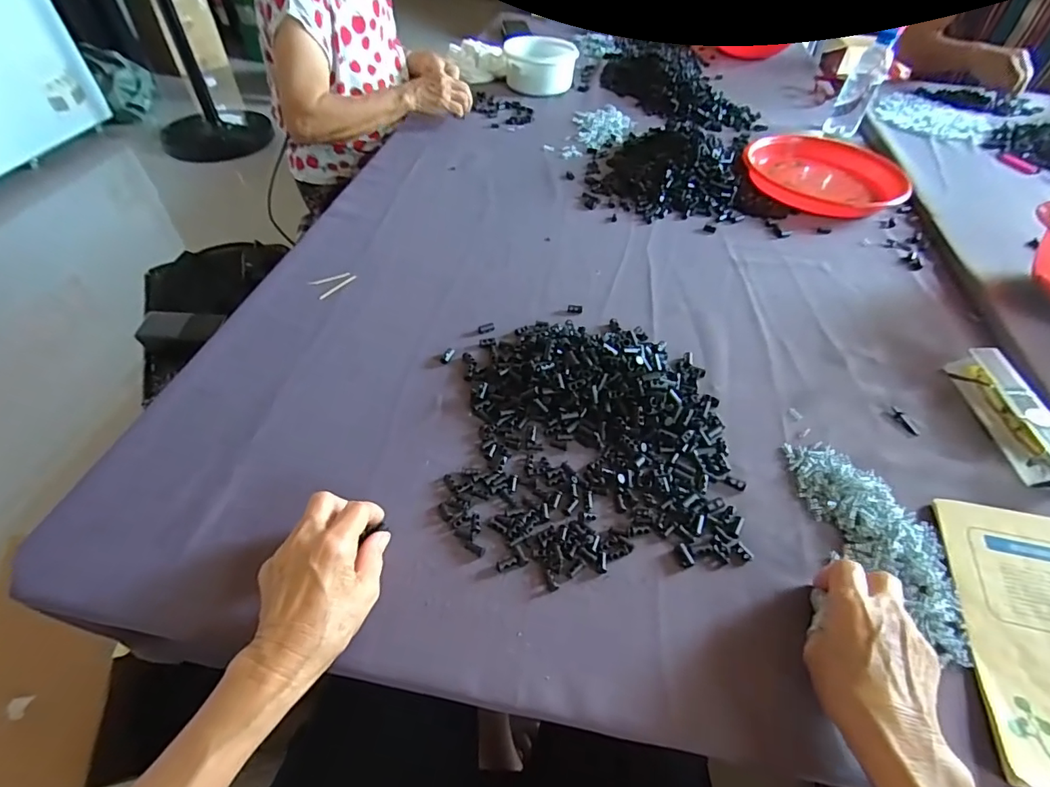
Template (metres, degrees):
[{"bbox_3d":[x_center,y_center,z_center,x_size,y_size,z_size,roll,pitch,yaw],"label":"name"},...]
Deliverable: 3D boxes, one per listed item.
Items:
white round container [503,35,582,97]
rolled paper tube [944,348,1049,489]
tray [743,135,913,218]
[{"bbox_3d":[0.037,-0.751,1.118,0.156,0.077,0.156,1,49,-1],"label":"white round container"},{"bbox_3d":[0.489,0.017,0.487,0.045,0.028,0.153,4,49,2],"label":"rolled paper tube"},{"bbox_3d":[0.502,-0.373,0.825,0.243,0.037,0.206,-12,50,-12],"label":"tray"}]

